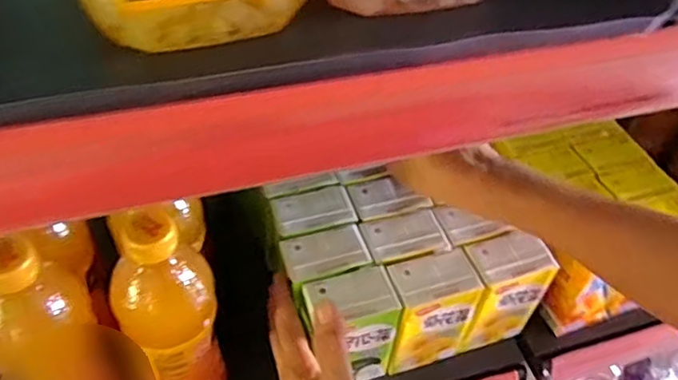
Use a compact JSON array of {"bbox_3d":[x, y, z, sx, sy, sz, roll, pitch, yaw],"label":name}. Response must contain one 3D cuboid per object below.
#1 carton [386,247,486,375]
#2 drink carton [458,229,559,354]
[{"bbox_3d":[0.069,0.099,0.503,0.064,0.096,0.040,-12,50,-16],"label":"carton"},{"bbox_3d":[0.130,0.084,0.519,0.066,0.097,0.045,-13,50,-18],"label":"drink carton"}]

